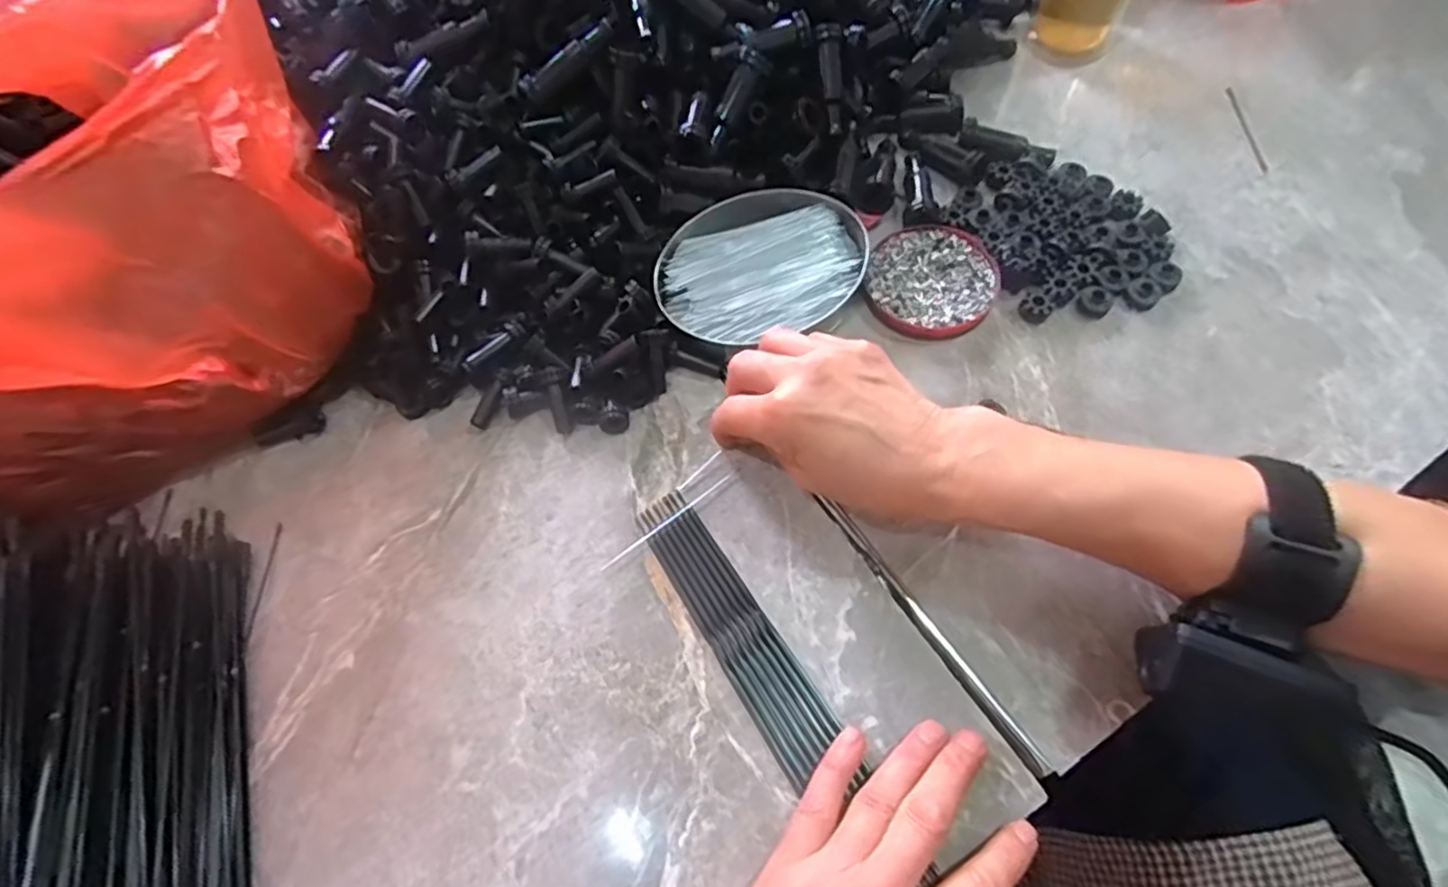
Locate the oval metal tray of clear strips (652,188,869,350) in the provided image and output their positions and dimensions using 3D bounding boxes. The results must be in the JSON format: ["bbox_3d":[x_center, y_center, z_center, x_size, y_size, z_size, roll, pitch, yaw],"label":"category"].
[{"bbox_3d":[0.025,-0.115,0.432,0.137,0.018,0.102,-24,67,-8],"label":"oval metal tray of clear strips"}]

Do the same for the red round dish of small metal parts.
[{"bbox_3d":[0.132,-0.105,0.429,0.079,0.009,0.082,-1,66,2],"label":"red round dish of small metal parts"}]

